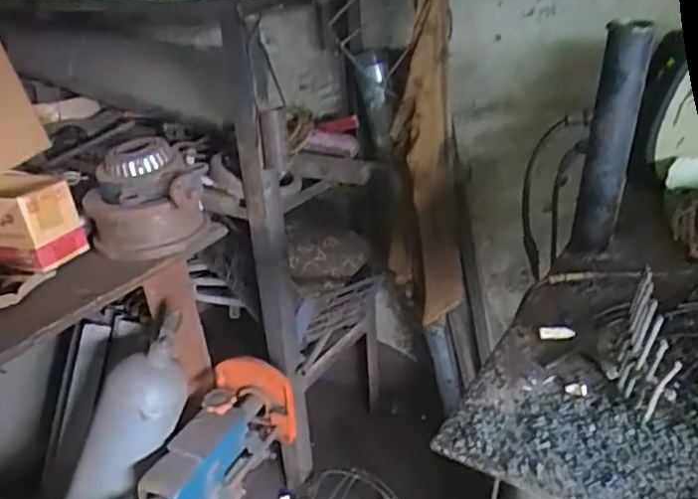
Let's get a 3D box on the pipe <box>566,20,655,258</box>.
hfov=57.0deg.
[{"bbox_3d":[0.321,-0.128,0.793,0.063,0.283,0.047,7,30,21],"label":"pipe"}]

